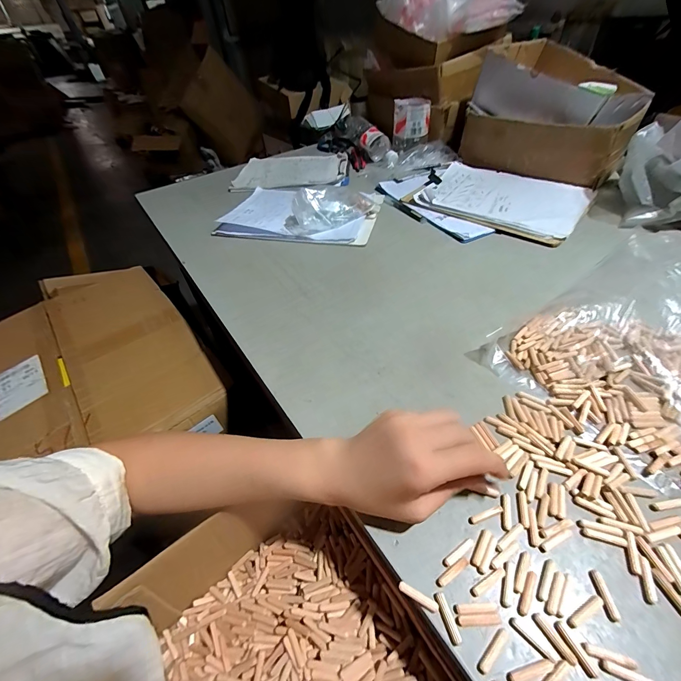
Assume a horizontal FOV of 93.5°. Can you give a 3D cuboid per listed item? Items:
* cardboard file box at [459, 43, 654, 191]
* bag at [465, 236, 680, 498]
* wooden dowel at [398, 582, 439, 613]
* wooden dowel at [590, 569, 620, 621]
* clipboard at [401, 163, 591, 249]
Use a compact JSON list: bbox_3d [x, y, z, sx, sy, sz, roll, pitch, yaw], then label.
[{"bbox_3d":[0.467,-0.514,0.721,0.336,0.186,0.266,23,53,26],"label":"cardboard file box"},{"bbox_3d":[0.383,-0.014,0.360,0.354,0.067,0.268,-31,53,-20],"label":"bag"},{"bbox_3d":[0.059,0.193,0.241,0.030,0.004,0.007,19,53,21],"label":"wooden dowel"},{"bbox_3d":[0.194,0.187,0.236,0.008,0.006,0.029,-6,48,1],"label":"wooden dowel"},{"bbox_3d":[0.328,-0.305,0.672,0.319,0.017,0.241,28,57,27],"label":"clipboard"}]

